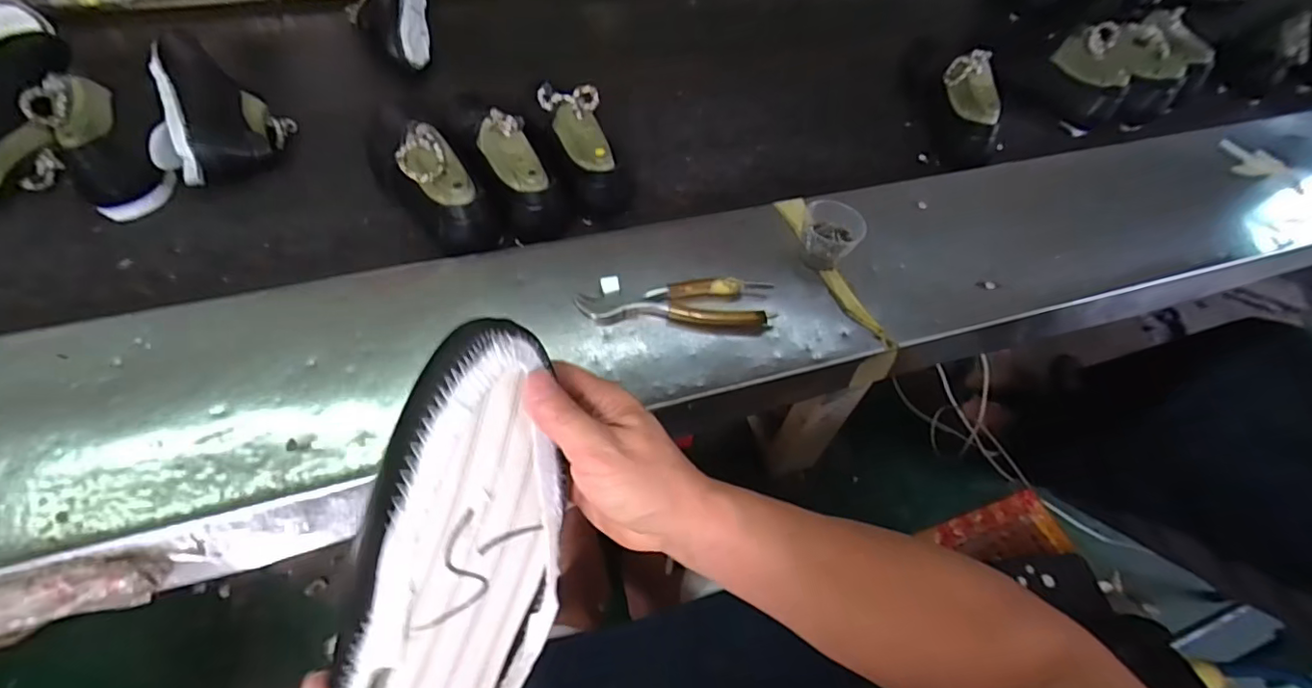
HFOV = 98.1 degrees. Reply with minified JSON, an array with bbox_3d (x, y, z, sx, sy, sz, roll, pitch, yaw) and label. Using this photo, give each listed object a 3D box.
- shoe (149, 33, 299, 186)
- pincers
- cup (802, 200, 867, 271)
[{"bbox_3d":[-0.554,-0.310,0.738,0.116,0.090,0.255,-21,59,-18],"label":"shoe"},{"bbox_3d":[0.019,-0.043,0.565,0.191,0.022,0.047,3,53,-3],"label":"pincers"},{"bbox_3d":[0.186,-0.115,0.612,0.062,0.057,0.058,2,55,-3],"label":"cup"}]

